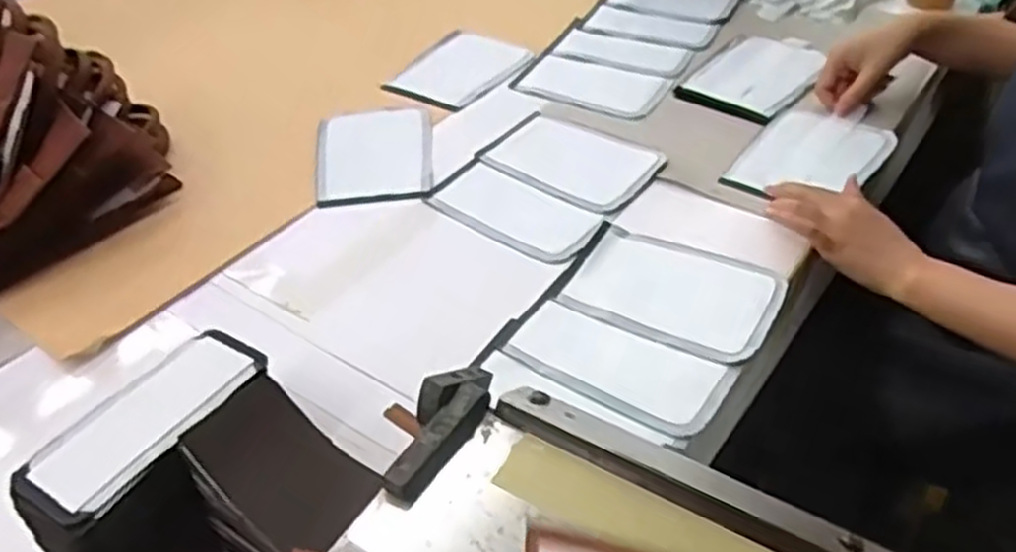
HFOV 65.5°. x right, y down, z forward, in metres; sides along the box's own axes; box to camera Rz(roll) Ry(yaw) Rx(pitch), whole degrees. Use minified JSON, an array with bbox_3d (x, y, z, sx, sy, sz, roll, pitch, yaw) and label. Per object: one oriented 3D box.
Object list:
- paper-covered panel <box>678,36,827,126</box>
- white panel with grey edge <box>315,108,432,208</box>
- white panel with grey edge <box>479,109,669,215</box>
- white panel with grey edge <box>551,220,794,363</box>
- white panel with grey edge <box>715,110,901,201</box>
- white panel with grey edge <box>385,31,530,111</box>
[{"bbox_3d":[0.317,-0.258,0.990,0.127,0.014,0.203,30,51,30],"label":"paper-covered panel"},{"bbox_3d":[-0.155,-0.140,0.904,0.131,0.009,0.175,-5,42,-3],"label":"white panel with grey edge"},{"bbox_3d":[0.069,-0.129,0.874,0.188,0.009,0.122,27,54,33],"label":"white panel with grey edge"},{"bbox_3d":[0.151,0.011,0.717,0.178,0.011,0.130,21,47,24],"label":"white panel with grey edge"},{"bbox_3d":[0.330,-0.131,0.858,0.132,0.010,0.181,23,48,31],"label":"white panel with grey edge"},{"bbox_3d":[-0.064,-0.276,1.051,0.148,0.009,0.175,20,47,23],"label":"white panel with grey edge"}]

